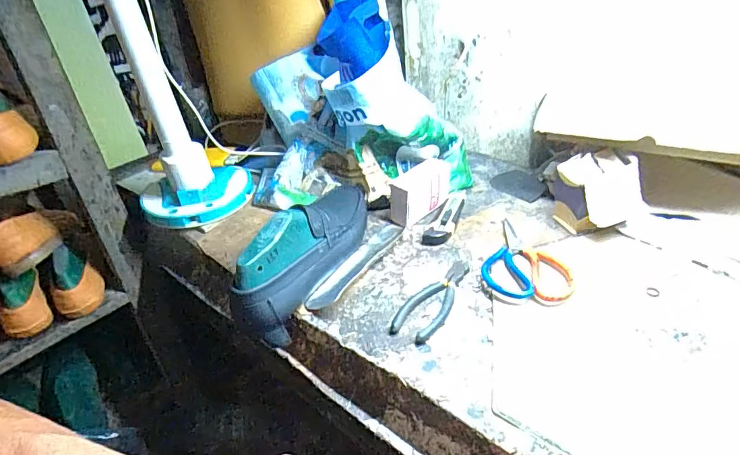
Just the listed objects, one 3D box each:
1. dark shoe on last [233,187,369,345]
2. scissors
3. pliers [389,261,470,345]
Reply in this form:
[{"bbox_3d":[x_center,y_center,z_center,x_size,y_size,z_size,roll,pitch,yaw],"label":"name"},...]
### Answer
[{"bbox_3d":[-0.074,0.016,0.580,0.075,0.101,0.279,7,36,20],"label":"dark shoe on last"},{"bbox_3d":[0.207,0.036,0.577,0.103,0.016,0.165,11,37,25],"label":"scissors"},{"bbox_3d":[0.076,0.080,0.534,0.050,0.009,0.148,15,39,29],"label":"pliers"}]

